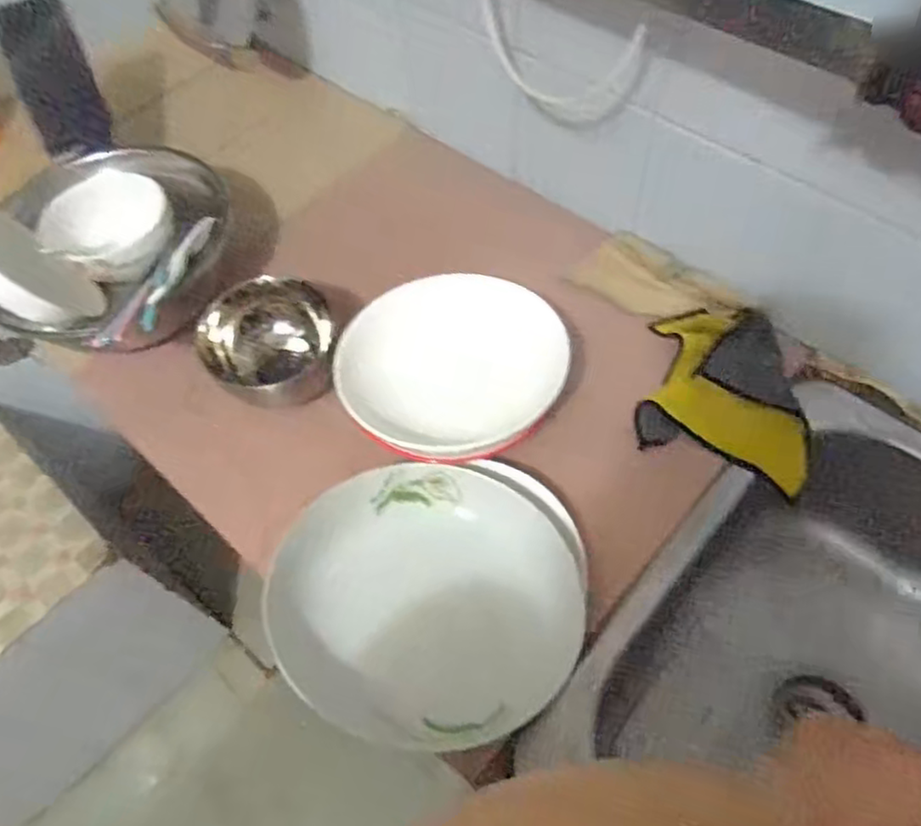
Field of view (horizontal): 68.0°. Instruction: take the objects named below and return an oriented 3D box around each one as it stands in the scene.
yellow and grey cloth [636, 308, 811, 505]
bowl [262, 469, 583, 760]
[{"bbox_3d":[0.228,-0.021,0.573,0.135,0.042,0.136,15,61,13],"label":"yellow and grey cloth"},{"bbox_3d":[-0.018,0.116,0.451,0.190,0.050,0.184,-2,59,3],"label":"bowl"}]

